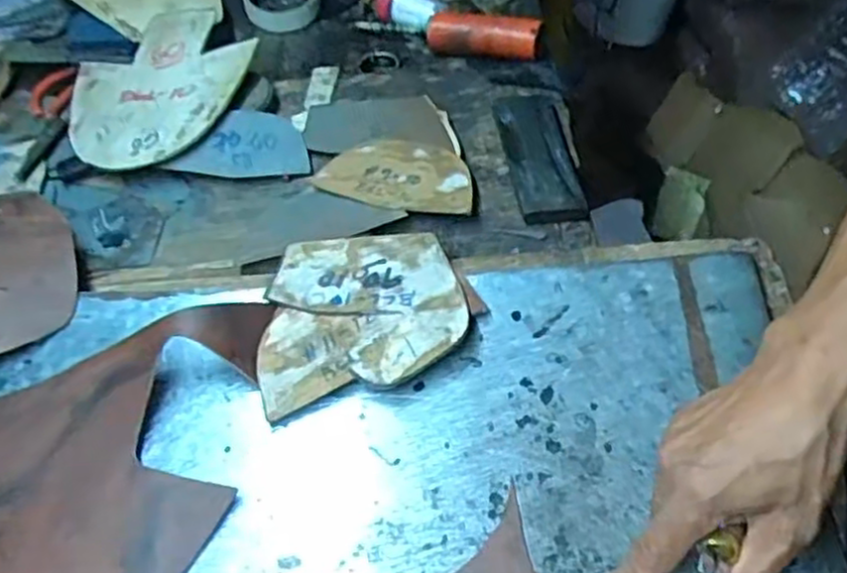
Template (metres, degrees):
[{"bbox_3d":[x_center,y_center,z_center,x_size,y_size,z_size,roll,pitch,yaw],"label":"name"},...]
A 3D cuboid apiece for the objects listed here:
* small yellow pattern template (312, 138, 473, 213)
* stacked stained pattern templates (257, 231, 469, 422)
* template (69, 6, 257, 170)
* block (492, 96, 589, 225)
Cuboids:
[{"bbox_3d":[-0.024,-0.097,0.621,0.138,0.006,0.077,7,57,12],"label":"small yellow pattern template"},{"bbox_3d":[-0.046,0.016,0.510,0.139,0.025,0.128,-12,52,-3],"label":"stacked stained pattern templates"},{"bbox_3d":[-0.255,-0.191,0.691,0.168,0.011,0.190,33,69,26],"label":"template"},{"bbox_3d":[0.098,-0.117,0.623,0.054,0.013,0.160,-8,52,0],"label":"block"}]

